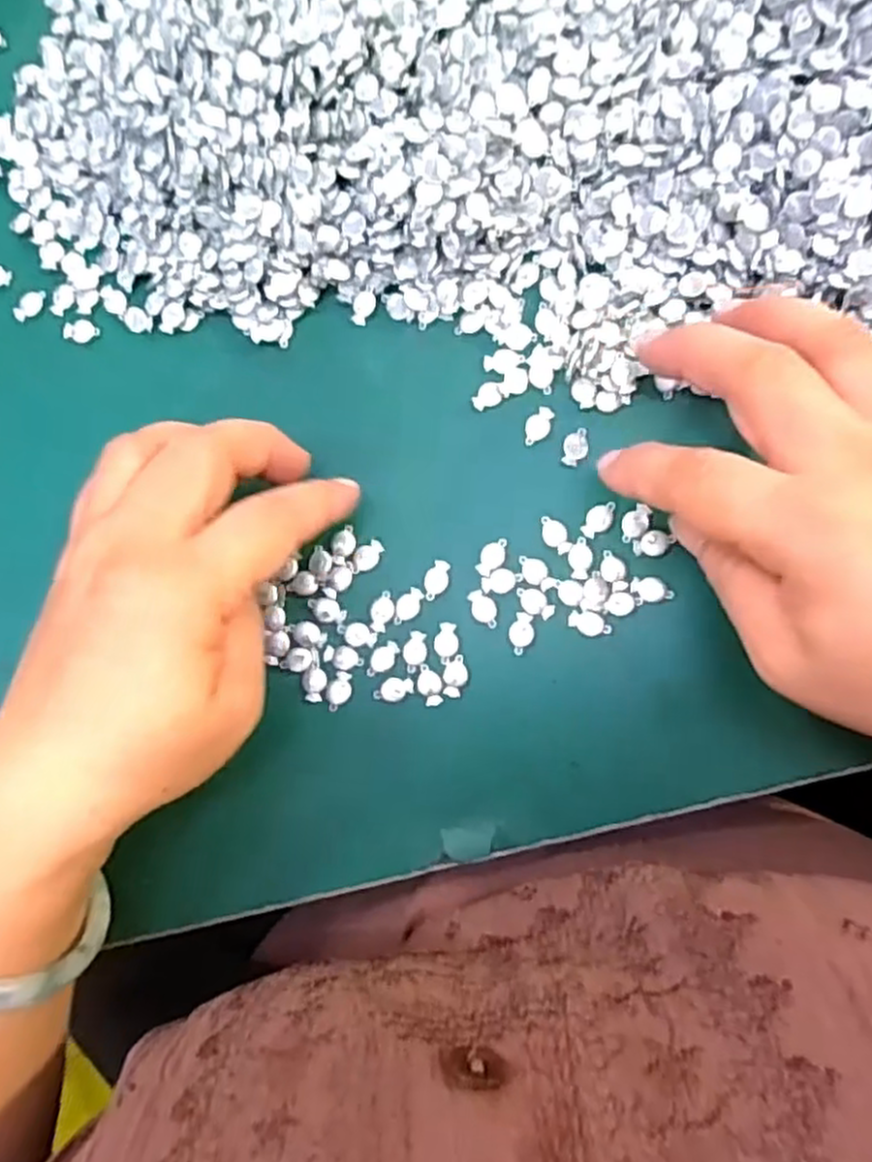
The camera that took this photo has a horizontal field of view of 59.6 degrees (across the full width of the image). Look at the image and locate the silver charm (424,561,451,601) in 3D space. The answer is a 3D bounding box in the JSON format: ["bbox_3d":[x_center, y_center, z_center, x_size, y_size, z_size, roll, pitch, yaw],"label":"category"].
[{"bbox_3d":[0.000,0.000,0.266,0.008,0.004,0.015,16,87,8],"label":"silver charm"}]

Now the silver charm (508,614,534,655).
[{"bbox_3d":[0.029,0.018,0.261,0.009,0.004,0.014,4,86,7],"label":"silver charm"}]

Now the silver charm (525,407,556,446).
[{"bbox_3d":[0.036,-0.054,0.266,0.009,0.004,0.014,17,88,8],"label":"silver charm"}]

